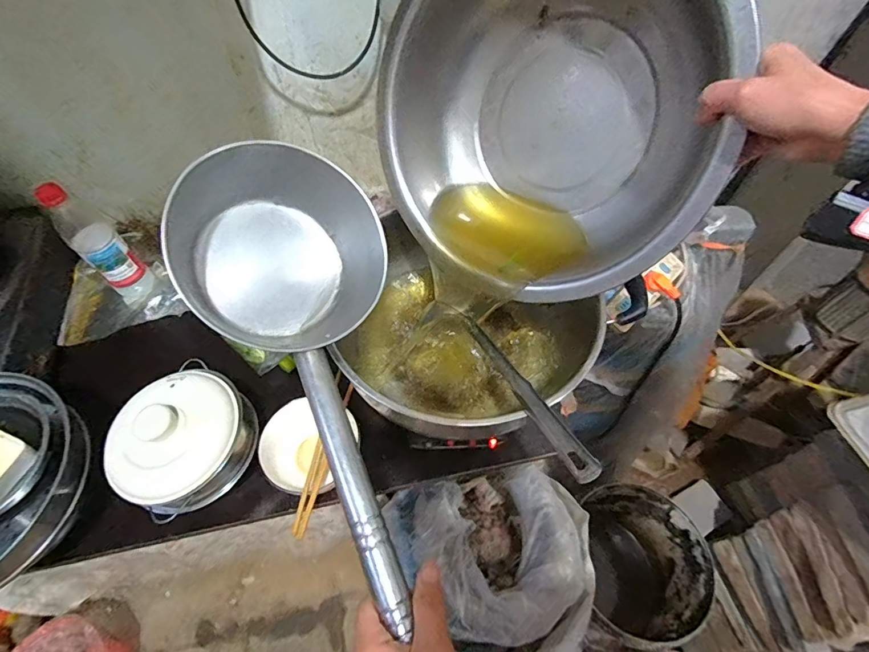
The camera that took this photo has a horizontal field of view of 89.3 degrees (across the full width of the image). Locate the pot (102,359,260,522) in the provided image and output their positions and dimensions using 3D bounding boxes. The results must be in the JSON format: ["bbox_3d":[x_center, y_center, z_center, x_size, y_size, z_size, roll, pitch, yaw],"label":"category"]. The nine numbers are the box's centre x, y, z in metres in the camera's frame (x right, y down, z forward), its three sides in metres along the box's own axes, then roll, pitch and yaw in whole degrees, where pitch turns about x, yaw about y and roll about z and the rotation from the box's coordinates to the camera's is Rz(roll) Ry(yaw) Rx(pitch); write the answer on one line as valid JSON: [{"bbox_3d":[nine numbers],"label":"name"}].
[{"bbox_3d":[-0.315,0.142,0.558,0.136,0.096,0.168,31,60,17],"label":"pot"}]

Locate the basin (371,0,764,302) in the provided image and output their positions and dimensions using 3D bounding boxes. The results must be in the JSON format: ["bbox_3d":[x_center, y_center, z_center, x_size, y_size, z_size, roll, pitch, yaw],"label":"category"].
[{"bbox_3d":[0.116,-0.211,0.472,0.358,0.352,0.115,35,36,17],"label":"basin"}]

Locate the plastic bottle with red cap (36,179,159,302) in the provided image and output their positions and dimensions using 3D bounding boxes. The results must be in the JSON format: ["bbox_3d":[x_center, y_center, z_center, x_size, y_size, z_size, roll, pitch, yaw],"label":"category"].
[{"bbox_3d":[-0.531,-0.121,0.711,0.052,0.235,0.066,38,63,21],"label":"plastic bottle with red cap"}]

